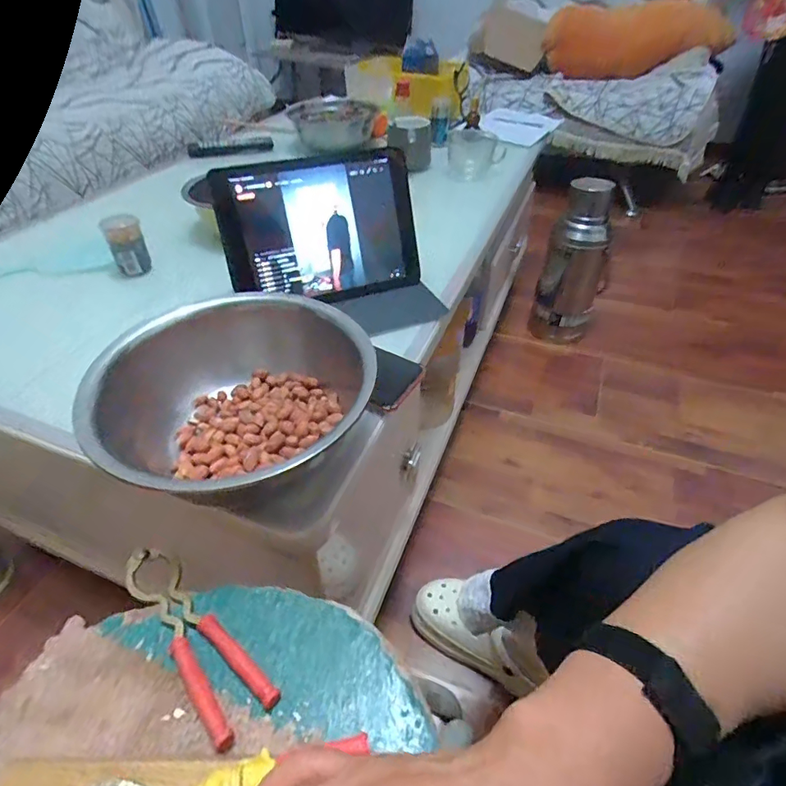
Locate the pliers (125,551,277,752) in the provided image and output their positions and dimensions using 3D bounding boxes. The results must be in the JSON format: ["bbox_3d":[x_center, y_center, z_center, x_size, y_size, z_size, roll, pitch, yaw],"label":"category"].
[{"bbox_3d":[-0.141,0.159,0.319,0.160,0.015,0.039,34,53,30],"label":"pliers"}]

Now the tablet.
[{"bbox_3d":[-0.087,-0.202,0.590,0.238,0.170,0.019,-16,21,-17],"label":"tablet"}]

